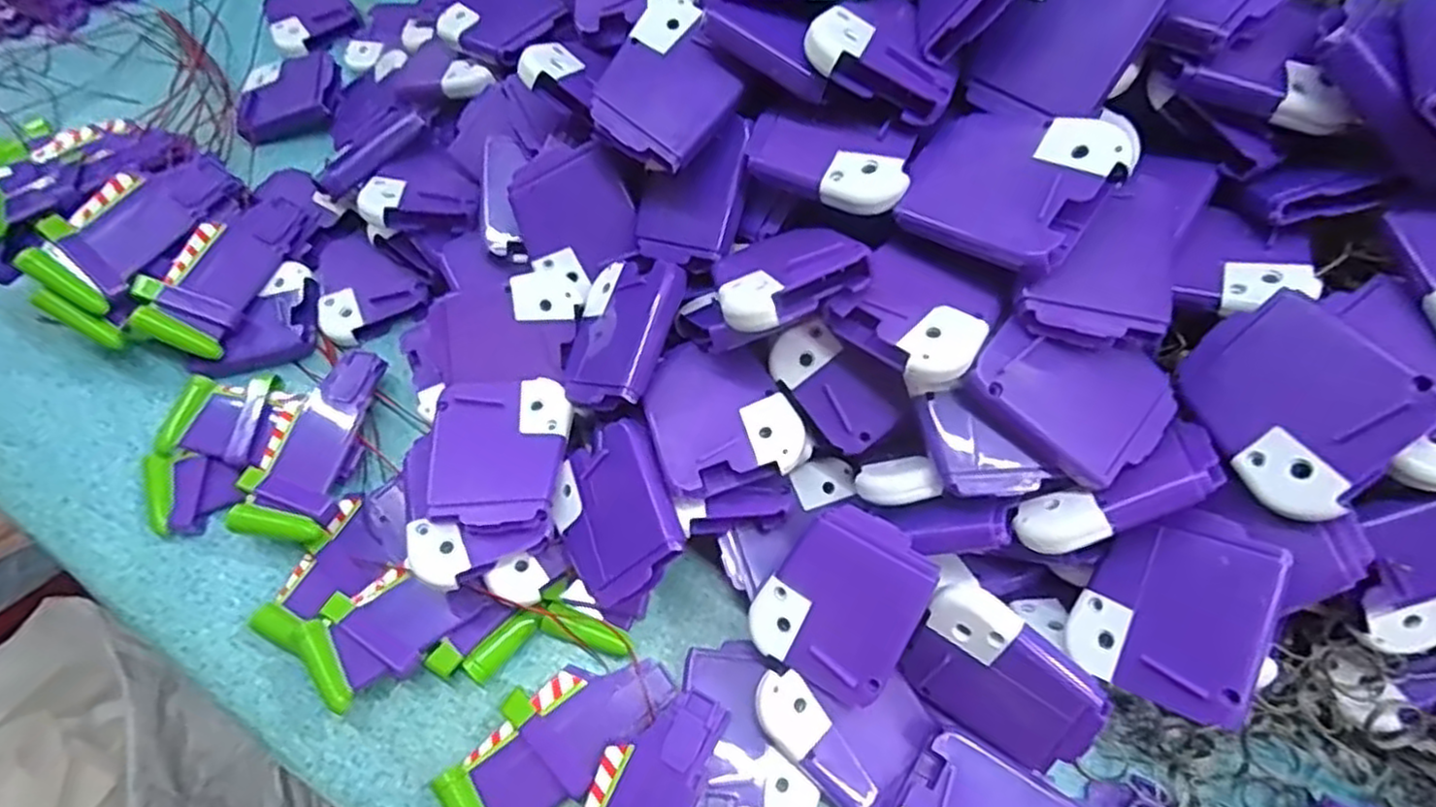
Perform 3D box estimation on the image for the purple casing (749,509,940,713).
[{"bbox_3d":[0.044,0.070,0.261,0.051,0.007,0.061,28,96,19],"label":"purple casing"}]

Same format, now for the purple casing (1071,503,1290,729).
[{"bbox_3d":[0.143,0.064,0.233,0.051,0.006,0.059,15,82,47],"label":"purple casing"}]

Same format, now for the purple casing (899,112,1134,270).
[{"bbox_3d":[0.095,-0.072,0.239,0.060,0.009,0.052,31,89,36],"label":"purple casing"}]

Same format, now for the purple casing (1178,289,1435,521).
[{"bbox_3d":[0.175,-0.001,0.225,0.004,0.050,0.060,15,34,-40],"label":"purple casing"}]

